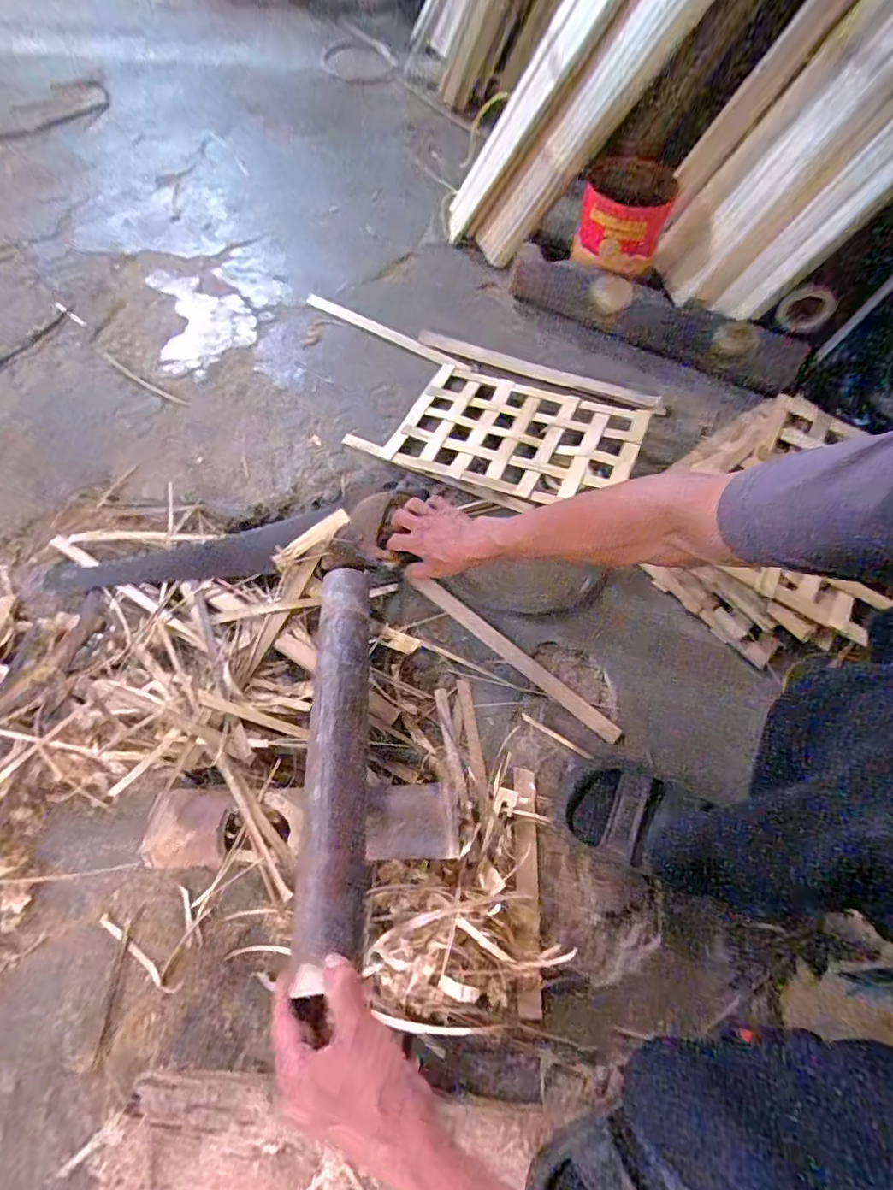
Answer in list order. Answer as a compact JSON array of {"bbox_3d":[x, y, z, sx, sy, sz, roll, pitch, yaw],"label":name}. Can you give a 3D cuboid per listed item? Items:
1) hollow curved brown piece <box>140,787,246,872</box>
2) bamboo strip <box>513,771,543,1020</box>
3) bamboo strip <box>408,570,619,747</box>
[{"bbox_3d":[-0.255,0.238,0.504,0.086,0.054,0.075,6,65,0],"label":"hollow curved brown piece"},{"bbox_3d":[0.084,0.300,0.516,0.025,0.009,0.222,3,65,-2],"label":"bamboo strip"},{"bbox_3d":[0.082,0.073,0.624,0.315,0.009,0.022,38,69,14],"label":"bamboo strip"}]

